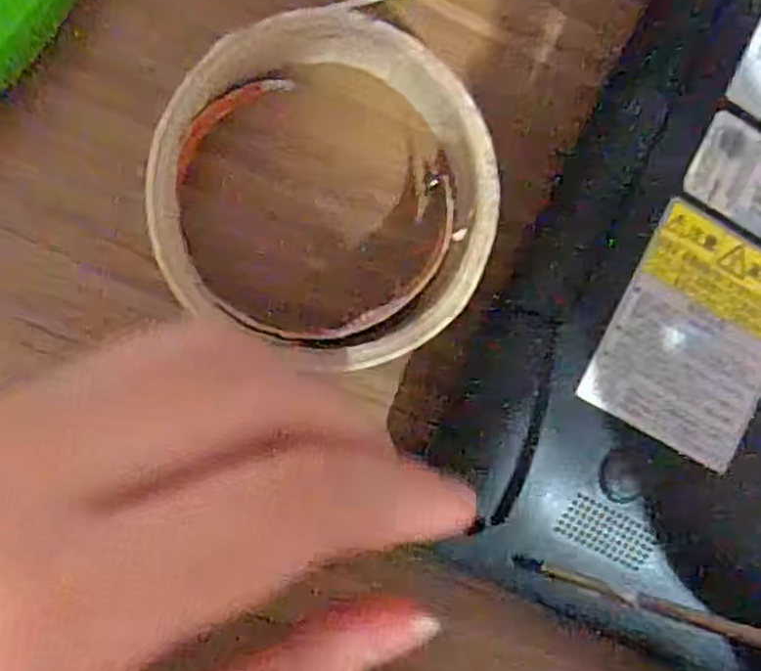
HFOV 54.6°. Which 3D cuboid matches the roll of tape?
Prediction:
[{"bbox_3d":[-0.012,-0.036,0.189,0.083,0.026,0.083,0,90,-11],"label":"roll of tape"}]

